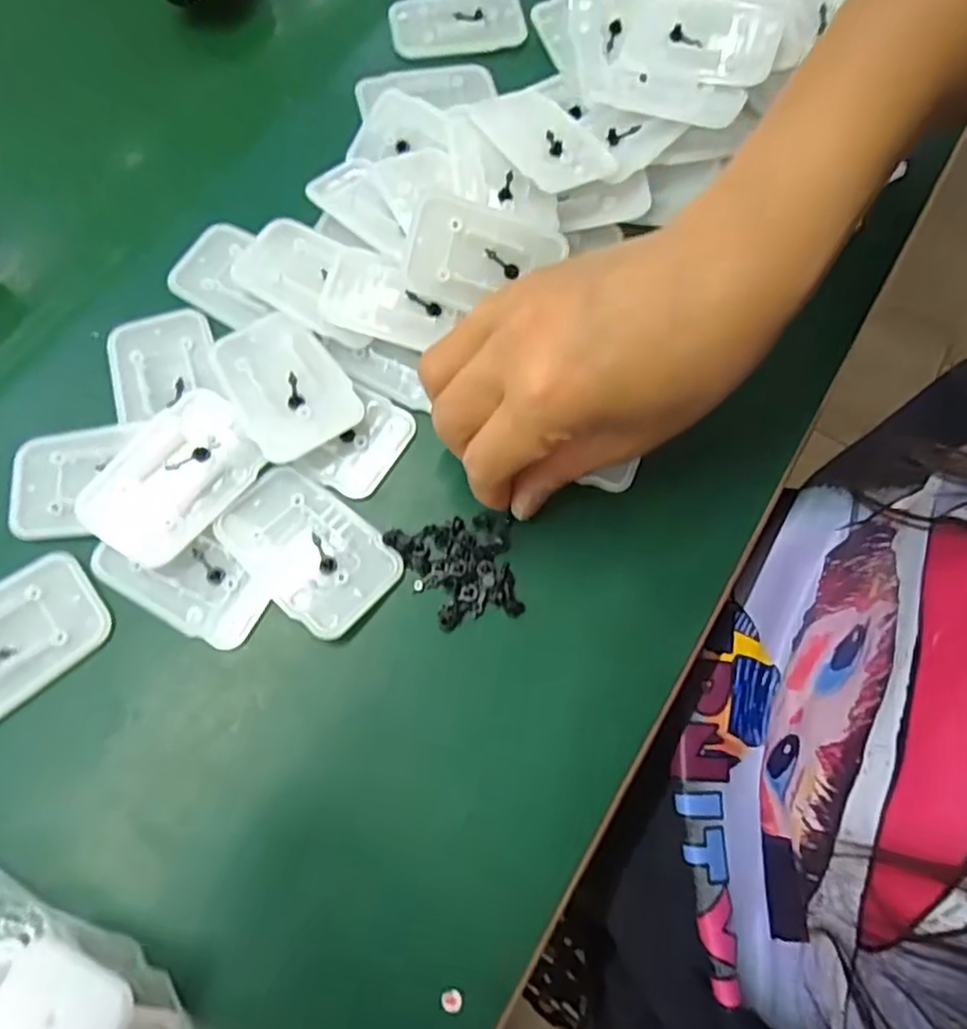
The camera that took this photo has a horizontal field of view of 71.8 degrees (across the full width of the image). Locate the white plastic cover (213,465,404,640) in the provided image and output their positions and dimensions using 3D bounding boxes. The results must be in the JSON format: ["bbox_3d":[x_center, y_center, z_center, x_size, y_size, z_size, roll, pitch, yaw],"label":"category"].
[{"bbox_3d":[-0.067,0.013,0.257,0.067,0.007,0.044,39,74,12],"label":"white plastic cover"}]

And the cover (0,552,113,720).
[{"bbox_3d":[-0.175,0.047,0.245,0.068,0.004,0.044,-36,74,-12],"label":"cover"}]

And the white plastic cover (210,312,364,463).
[{"bbox_3d":[-0.082,-0.055,0.273,0.043,0.004,0.065,-33,74,-11],"label":"white plastic cover"}]

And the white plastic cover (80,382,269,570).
[{"bbox_3d":[-0.121,-0.016,0.260,0.049,0.010,0.067,36,74,11],"label":"white plastic cover"}]

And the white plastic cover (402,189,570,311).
[{"bbox_3d":[0.000,-0.109,0.286,0.064,0.010,0.042,10,98,-13],"label":"white plastic cover"}]

